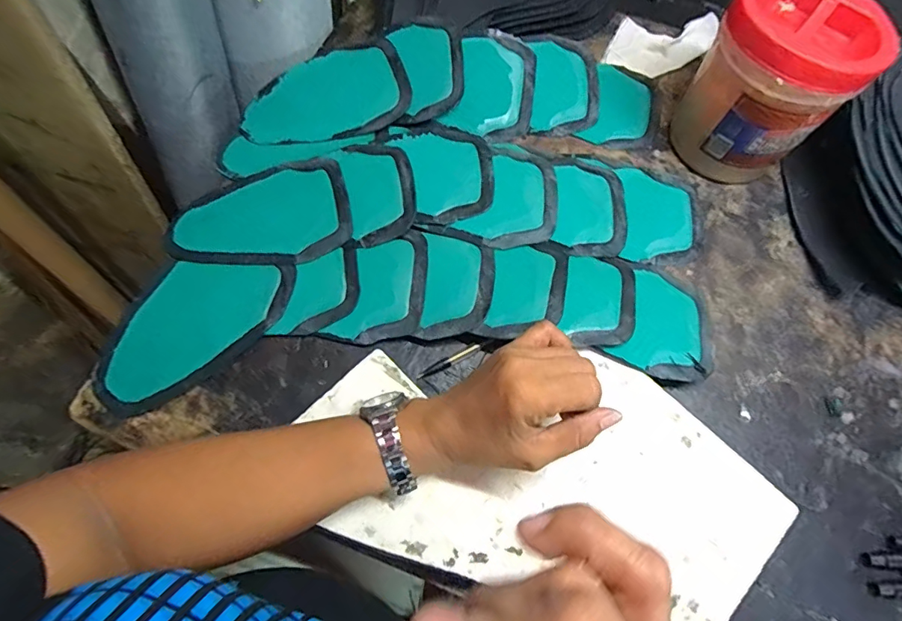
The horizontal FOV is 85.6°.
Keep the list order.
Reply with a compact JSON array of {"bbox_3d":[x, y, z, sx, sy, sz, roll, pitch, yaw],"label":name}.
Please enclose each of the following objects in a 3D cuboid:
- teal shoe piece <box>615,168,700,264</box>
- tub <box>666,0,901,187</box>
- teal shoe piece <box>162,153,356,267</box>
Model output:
[{"bbox_3d":[0.195,-0.089,0.456,0.075,0.007,0.104,7,68,0],"label":"teal shoe piece"},{"bbox_3d":[0.271,-0.192,0.423,0.103,0.131,0.111,1,68,-2],"label":"tub"},{"bbox_3d":[-0.170,-0.083,0.429,0.152,0.005,0.101,-12,69,-7],"label":"teal shoe piece"}]

